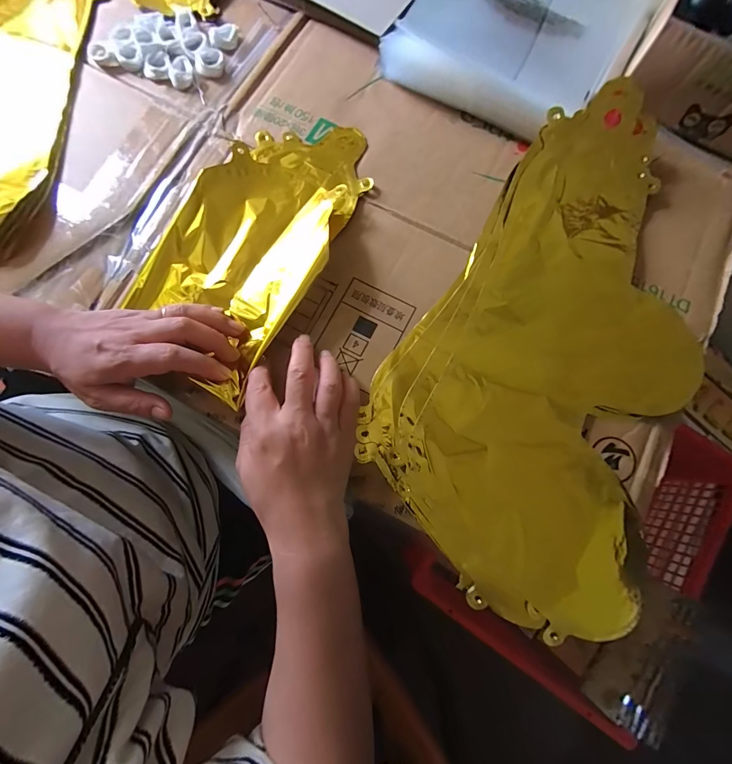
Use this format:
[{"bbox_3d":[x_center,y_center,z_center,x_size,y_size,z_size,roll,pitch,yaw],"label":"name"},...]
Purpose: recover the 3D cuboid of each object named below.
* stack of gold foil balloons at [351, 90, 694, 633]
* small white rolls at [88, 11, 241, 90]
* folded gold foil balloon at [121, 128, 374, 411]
[{"bbox_3d":[0.165,-0.038,0.292,0.230,0.018,0.432,26,81,5],"label":"stack of gold foil balloons"},{"bbox_3d":[-0.212,-0.360,0.360,0.131,0.011,0.087,18,81,4],"label":"small white rolls"},{"bbox_3d":[-0.112,-0.135,0.319,0.146,0.021,0.277,29,82,6],"label":"folded gold foil balloon"}]

